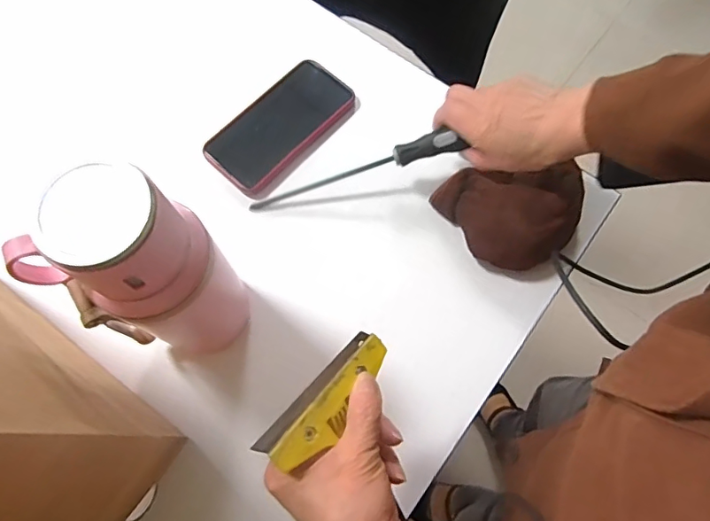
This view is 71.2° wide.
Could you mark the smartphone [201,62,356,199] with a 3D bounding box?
[{"bbox_3d":[-0.075,-0.140,0.517,0.081,0.014,0.159,39,74,11],"label":"smartphone"}]

